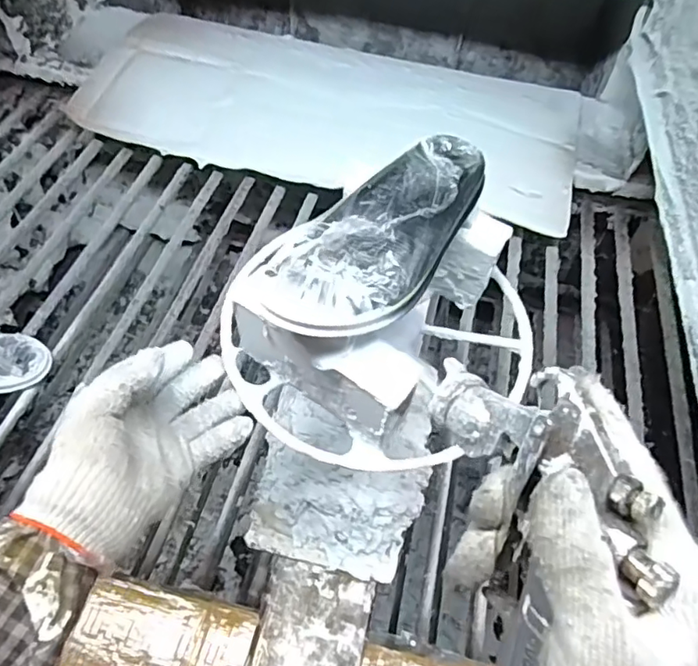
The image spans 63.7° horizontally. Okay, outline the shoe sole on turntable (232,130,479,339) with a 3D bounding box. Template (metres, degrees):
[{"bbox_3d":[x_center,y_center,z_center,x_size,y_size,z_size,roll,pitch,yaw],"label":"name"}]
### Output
[{"bbox_3d":[0.032,-0.074,0.415,0.090,0.026,0.225,36,60,20],"label":"shoe sole on turntable"}]

